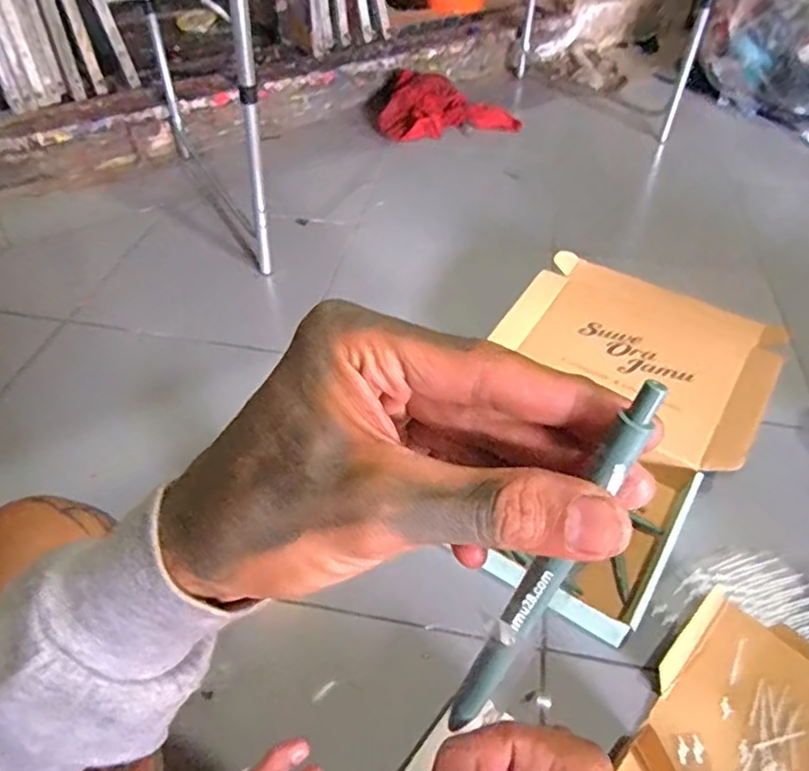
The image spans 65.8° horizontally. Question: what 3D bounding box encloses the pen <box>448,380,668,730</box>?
[{"bbox_3d":[0.040,0.059,0.185,0.010,0.140,0.006,37,32,29],"label":"pen"}]

